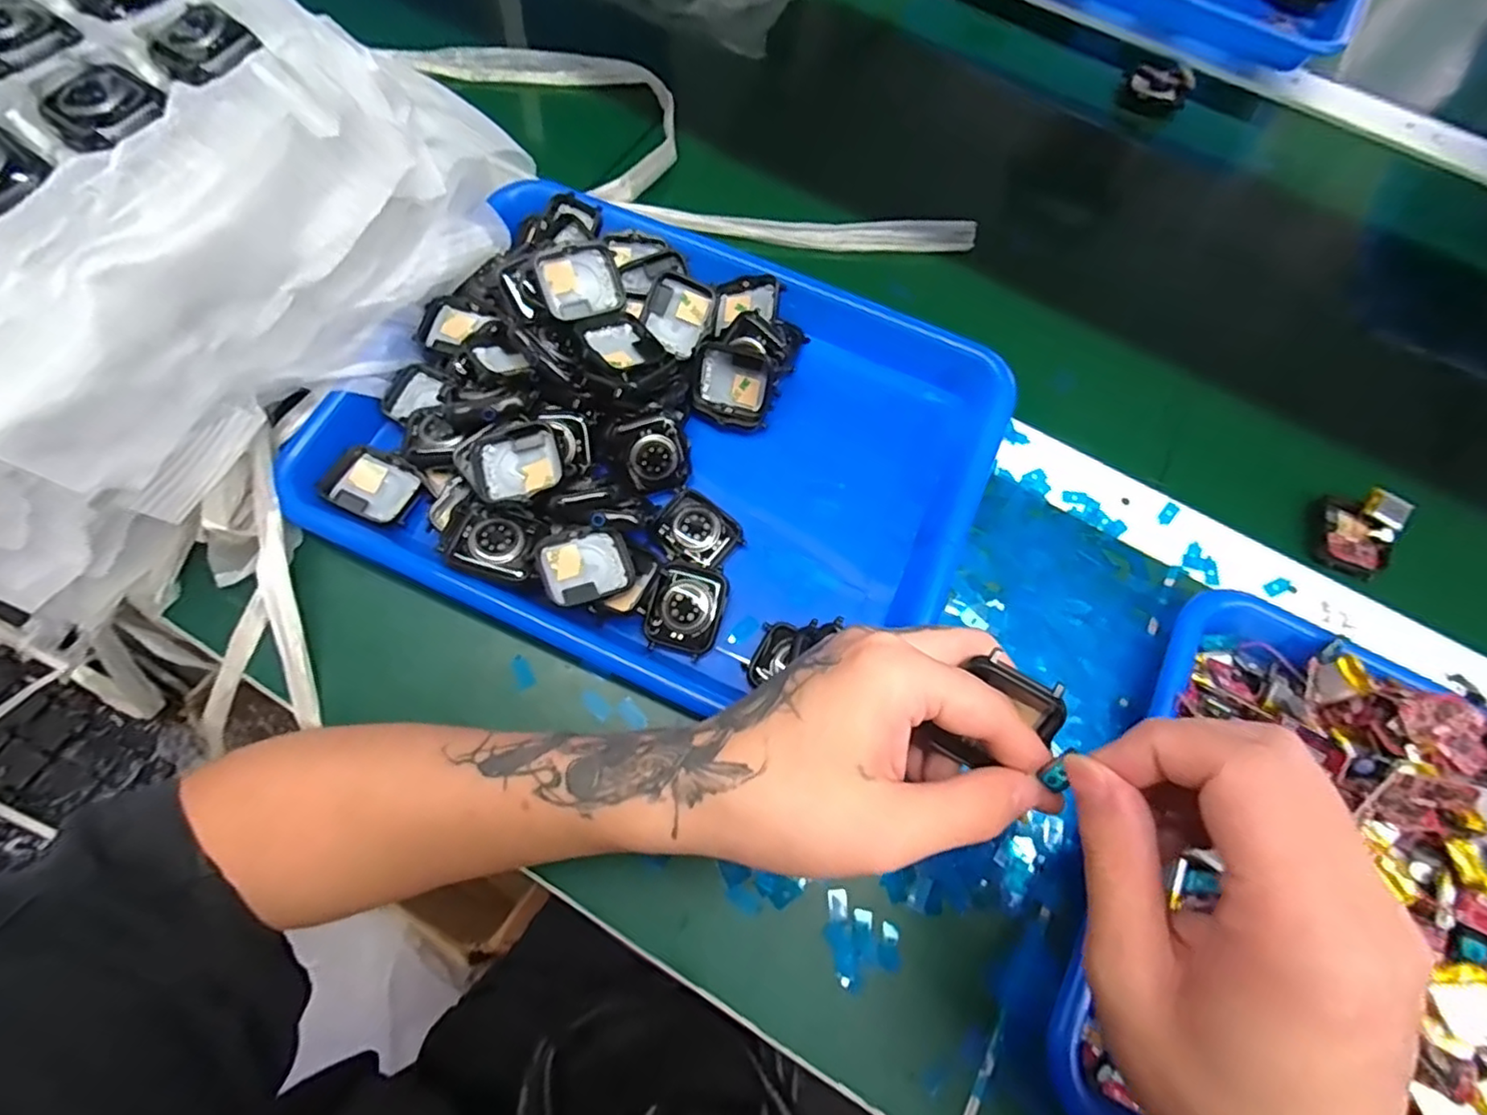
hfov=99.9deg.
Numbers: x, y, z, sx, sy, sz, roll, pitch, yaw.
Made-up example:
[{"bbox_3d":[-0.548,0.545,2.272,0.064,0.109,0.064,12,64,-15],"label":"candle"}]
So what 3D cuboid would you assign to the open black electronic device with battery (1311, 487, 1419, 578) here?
[{"bbox_3d":[0.350,-0.015,0.356,0.041,0.016,0.053,21,71,6],"label":"open black electronic device with battery"}]

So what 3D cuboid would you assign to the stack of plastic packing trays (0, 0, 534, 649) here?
[{"bbox_3d":[-0.363,-0.193,0.310,0.361,0.141,0.287,33,72,10],"label":"stack of plastic packing trays"}]

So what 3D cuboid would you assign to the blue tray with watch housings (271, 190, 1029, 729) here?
[{"bbox_3d":[-0.040,-0.068,0.337,0.324,0.052,0.255,24,71,7],"label":"blue tray with watch housings"}]

